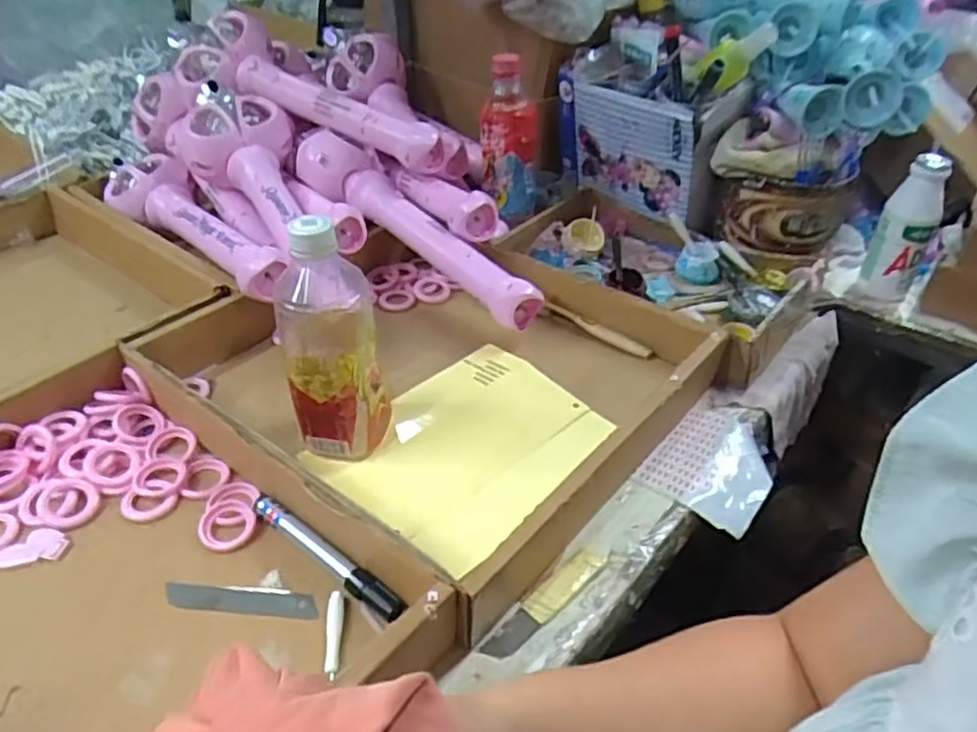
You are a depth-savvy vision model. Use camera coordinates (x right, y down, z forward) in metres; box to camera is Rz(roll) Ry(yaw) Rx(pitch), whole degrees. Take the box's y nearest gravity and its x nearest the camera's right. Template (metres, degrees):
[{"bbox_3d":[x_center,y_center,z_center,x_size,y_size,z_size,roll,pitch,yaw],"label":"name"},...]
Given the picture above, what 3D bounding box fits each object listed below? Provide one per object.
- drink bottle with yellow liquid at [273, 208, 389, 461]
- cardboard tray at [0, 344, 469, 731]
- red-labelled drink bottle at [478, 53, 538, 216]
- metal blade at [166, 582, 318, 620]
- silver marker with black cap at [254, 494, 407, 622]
[{"bbox_3d":[-0.111,-0.014,0.497,0.068,0.180,0.056,-10,41,-15],"label":"drink bottle with yellow liquid"},{"bbox_3d":[-0.266,0.147,0.396,0.381,0.059,0.342,30,47,30],"label":"cardboard tray"},{"bbox_3d":[0.024,-0.245,0.755,0.063,0.161,0.055,6,38,5],"label":"red-labelled drink bottle"},{"bbox_3d":[-0.156,0.148,0.444,0.098,0.004,0.020,4,35,4],"label":"metal blade"},{"bbox_3d":[-0.107,0.123,0.456,0.140,0.018,0.015,29,46,28],"label":"silver marker with black cap"}]

